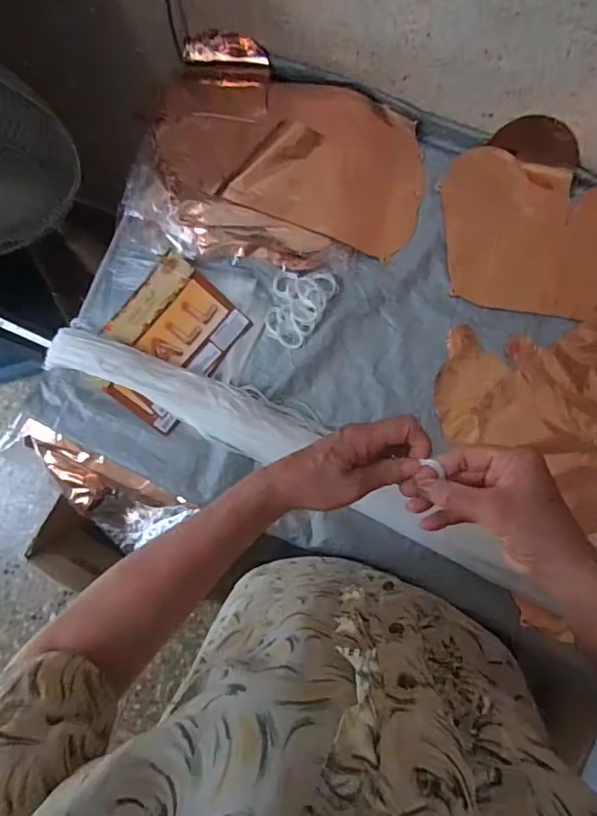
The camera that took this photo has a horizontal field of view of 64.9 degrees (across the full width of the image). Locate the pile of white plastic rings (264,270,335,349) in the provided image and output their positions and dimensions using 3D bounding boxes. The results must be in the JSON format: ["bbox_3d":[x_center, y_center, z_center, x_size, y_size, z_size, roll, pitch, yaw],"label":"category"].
[{"bbox_3d":[0.000,-0.141,0.669,0.085,0.015,0.108,13,83,7],"label":"pile of white plastic rings"}]

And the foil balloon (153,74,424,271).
[{"bbox_3d":[-0.016,-0.342,0.668,0.385,0.076,0.255,17,84,7],"label":"foil balloon"}]

